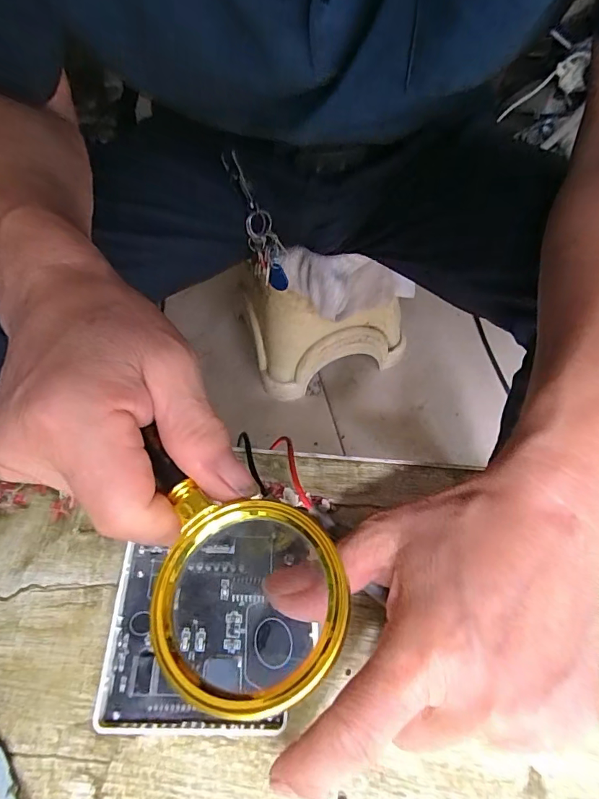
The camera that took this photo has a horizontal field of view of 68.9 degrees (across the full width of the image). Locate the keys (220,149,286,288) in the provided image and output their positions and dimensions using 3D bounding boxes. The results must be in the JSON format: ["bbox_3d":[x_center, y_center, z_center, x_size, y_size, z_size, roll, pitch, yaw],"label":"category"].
[{"bbox_3d":[-0.050,-0.202,0.516,0.035,0.161,0.027,-39,45,-19],"label":"keys"}]

